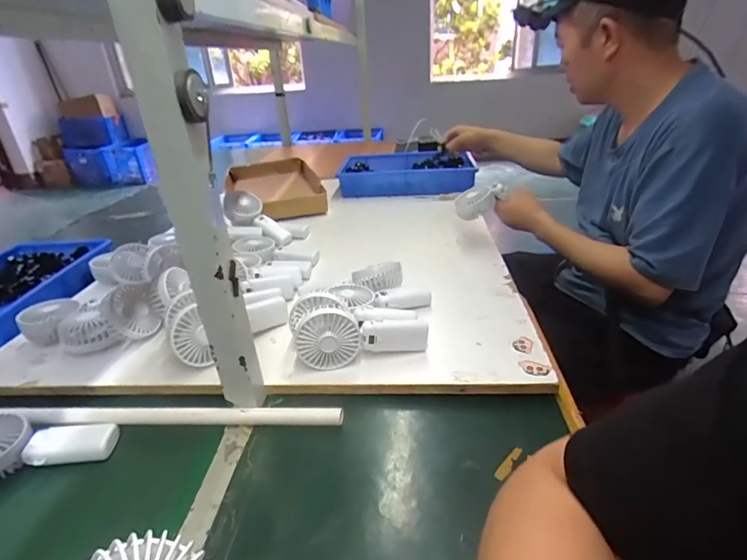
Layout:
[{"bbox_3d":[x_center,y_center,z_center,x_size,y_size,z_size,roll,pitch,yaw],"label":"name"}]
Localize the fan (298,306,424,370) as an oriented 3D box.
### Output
[{"bbox_3d":[-0.016,0.076,0.601,0.183,0.088,0.040,-9,28,-11],"label":"fan"}]

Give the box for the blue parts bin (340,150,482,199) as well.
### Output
[{"bbox_3d":[0.109,-0.354,1.422,0.444,0.086,0.324,1,28,7],"label":"blue parts bin"}]

